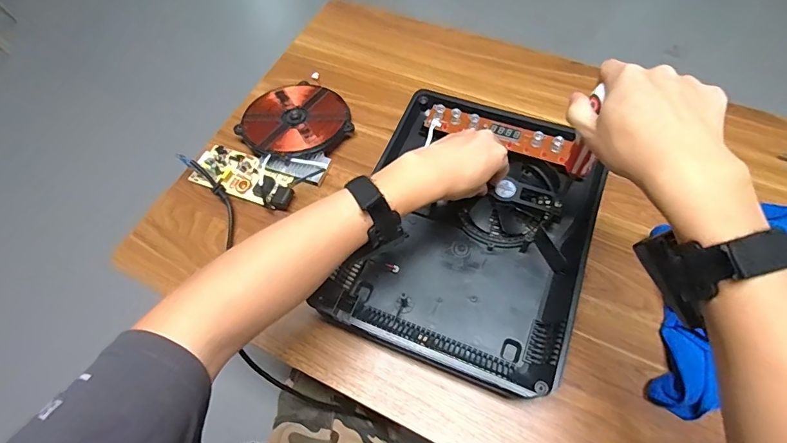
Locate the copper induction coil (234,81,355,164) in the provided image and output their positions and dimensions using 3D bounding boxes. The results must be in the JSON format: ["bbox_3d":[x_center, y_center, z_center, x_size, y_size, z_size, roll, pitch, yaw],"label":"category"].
[{"bbox_3d":[-0.146,-0.152,0.642,0.151,0.029,0.148,-2,61,3],"label":"copper induction coil"}]

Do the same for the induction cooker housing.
[{"bbox_3d":[0.095,0.007,0.525,0.265,0.061,0.331,19,66,12],"label":"induction cooker housing"}]

